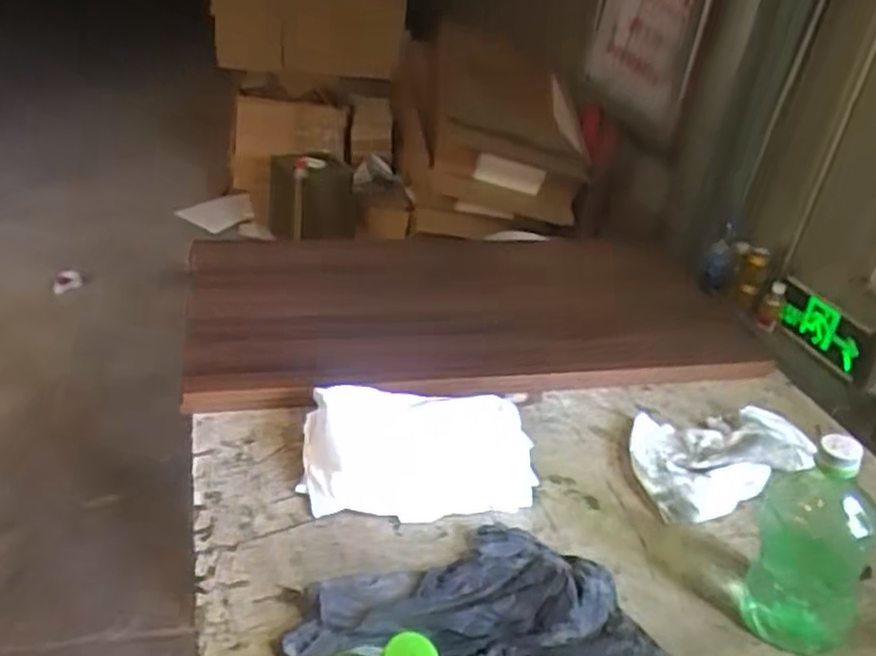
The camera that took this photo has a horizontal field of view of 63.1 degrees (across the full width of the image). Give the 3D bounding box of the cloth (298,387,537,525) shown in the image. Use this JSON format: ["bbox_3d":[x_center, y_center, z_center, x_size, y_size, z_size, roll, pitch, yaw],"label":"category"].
[{"bbox_3d":[-0.020,0.127,0.750,0.233,0.046,0.156,1,34,-10],"label":"cloth"}]

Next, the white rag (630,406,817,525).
[{"bbox_3d":[0.315,0.136,0.814,0.246,0.030,0.141,-13,38,-28],"label":"white rag"}]

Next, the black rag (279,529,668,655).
[{"bbox_3d":[0.033,0.257,0.569,0.273,0.033,0.203,-8,36,-23],"label":"black rag"}]

